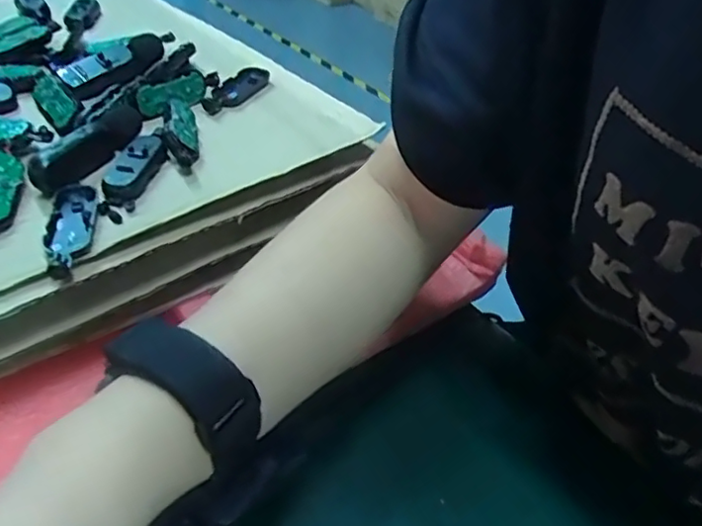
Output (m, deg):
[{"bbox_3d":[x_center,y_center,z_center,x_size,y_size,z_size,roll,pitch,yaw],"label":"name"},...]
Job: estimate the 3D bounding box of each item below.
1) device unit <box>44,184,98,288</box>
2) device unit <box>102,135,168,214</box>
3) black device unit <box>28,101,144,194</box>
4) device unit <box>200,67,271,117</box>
[{"bbox_3d":[-0.125,-0.015,0.274,0.019,0.009,0.061,-5,38,-12],"label":"device unit"},{"bbox_3d":[-0.107,-0.047,0.304,0.017,0.013,0.049,12,51,6],"label":"device unit"},{"bbox_3d":[-0.130,-0.060,0.311,0.017,0.019,0.071,20,40,16],"label":"black device unit"},{"bbox_3d":[-0.071,-0.106,0.378,0.018,0.009,0.063,18,39,18],"label":"device unit"}]

